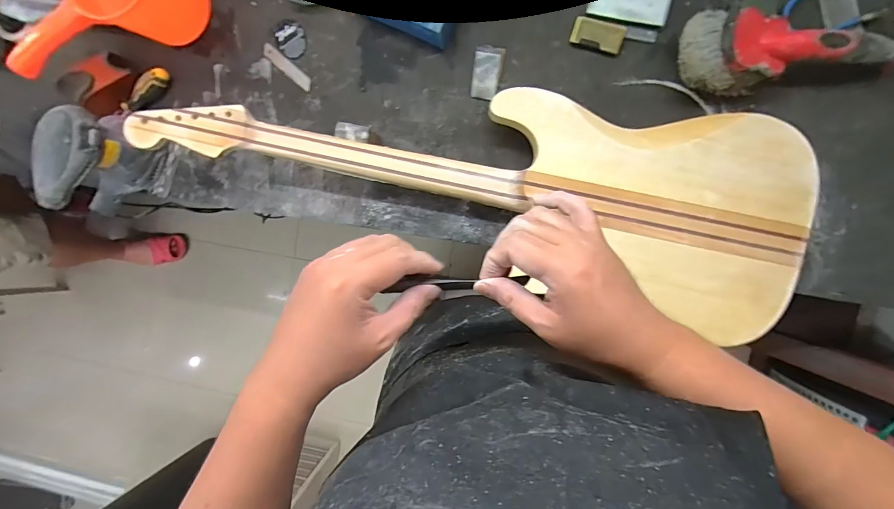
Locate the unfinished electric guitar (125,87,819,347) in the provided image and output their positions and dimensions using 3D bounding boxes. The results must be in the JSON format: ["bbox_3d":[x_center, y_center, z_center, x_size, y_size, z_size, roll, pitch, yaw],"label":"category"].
[{"bbox_3d":[0.028,-0.127,0.533,0.942,0.083,0.286,15,97,6],"label":"unfinished electric guitar"}]

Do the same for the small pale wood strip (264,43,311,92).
[{"bbox_3d":[-0.265,-0.311,0.636,0.102,0.004,0.020,41,99,2],"label":"small pale wood strip"}]

